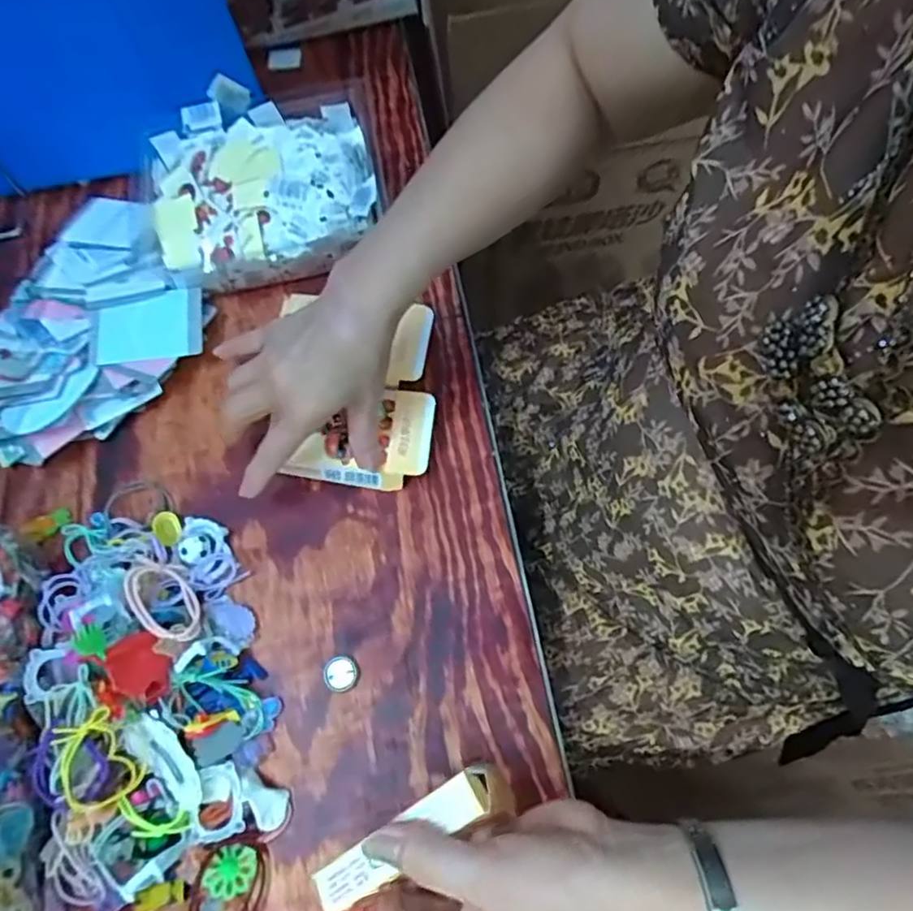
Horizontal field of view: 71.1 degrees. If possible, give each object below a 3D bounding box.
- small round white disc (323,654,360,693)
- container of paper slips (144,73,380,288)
[{"bbox_3d":[-0.079,0.151,0.440,0.024,0.005,0.023,-1,71,3],"label":"small round white disc"},{"bbox_3d":[-0.174,-0.240,0.563,0.201,0.049,0.179,-11,70,0],"label":"container of paper slips"}]

